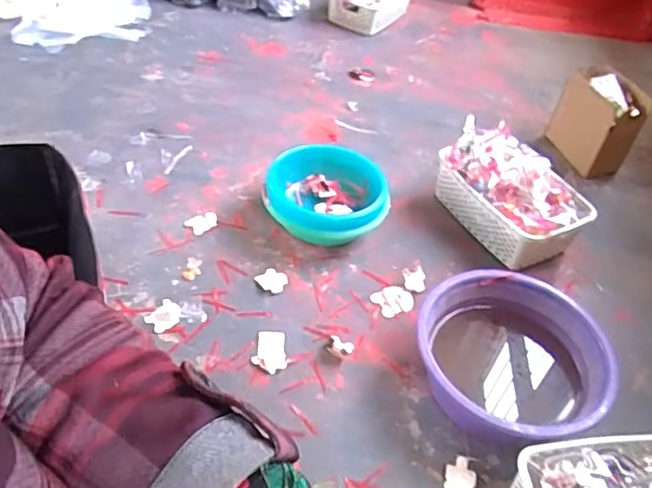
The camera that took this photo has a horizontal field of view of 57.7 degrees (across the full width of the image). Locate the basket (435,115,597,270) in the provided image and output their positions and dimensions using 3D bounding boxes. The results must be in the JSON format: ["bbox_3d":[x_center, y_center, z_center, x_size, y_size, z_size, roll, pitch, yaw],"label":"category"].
[{"bbox_3d":[0.362,-0.096,1.195,0.171,0.157,0.296,-21,51,-27],"label":"basket"}]

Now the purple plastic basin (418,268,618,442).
[{"bbox_3d":[0.280,0.184,0.924,0.289,0.116,0.281,4,45,-4],"label":"purple plastic basin"}]

